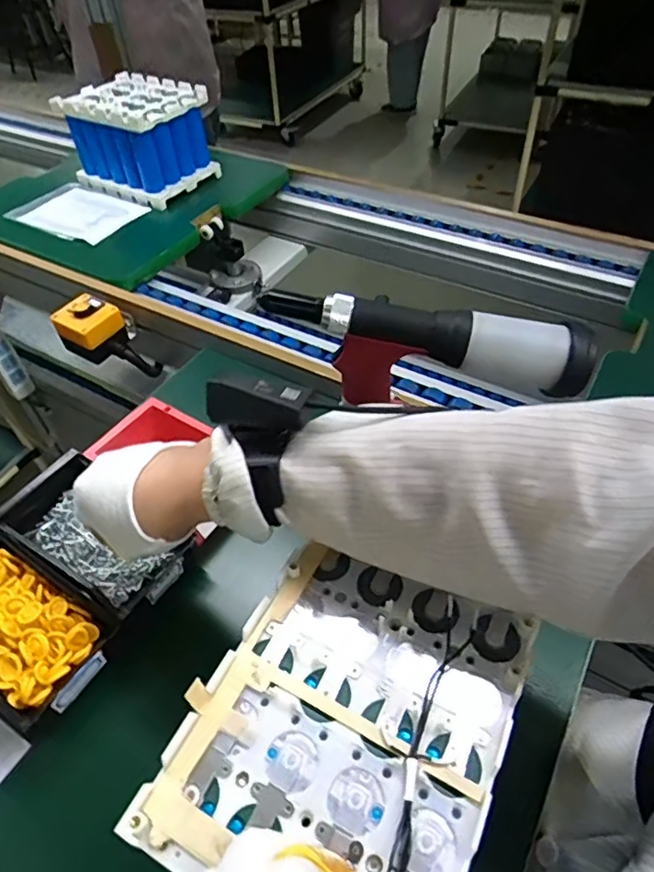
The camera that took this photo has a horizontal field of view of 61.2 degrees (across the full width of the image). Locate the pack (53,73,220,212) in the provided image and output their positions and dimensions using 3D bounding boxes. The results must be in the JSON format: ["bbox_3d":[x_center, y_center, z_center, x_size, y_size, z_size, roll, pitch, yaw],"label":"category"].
[{"bbox_3d":[-0.354,-0.564,1.058,0.227,0.163,0.178,25,54,22],"label":"pack"}]

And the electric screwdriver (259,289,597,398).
[{"bbox_3d":[0.086,-0.089,0.479,0.275,0.057,0.060,12,50,13],"label":"electric screwdriver"}]

